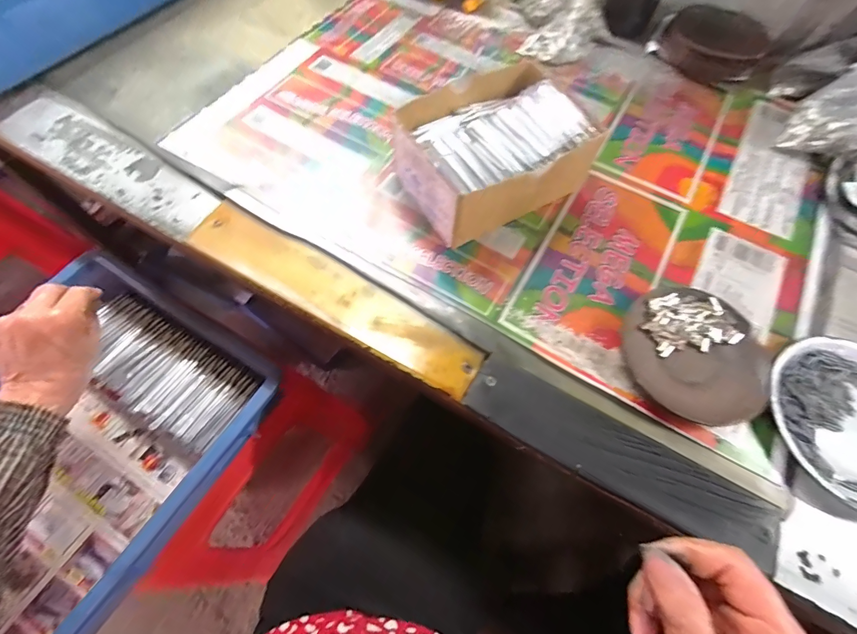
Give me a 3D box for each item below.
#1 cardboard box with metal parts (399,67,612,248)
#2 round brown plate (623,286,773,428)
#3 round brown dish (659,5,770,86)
[{"bbox_3d":[0.060,-0.158,0.369,0.161,0.068,0.126,-28,69,-14],"label":"cardboard box with metal parts"},{"bbox_3d":[0.217,0.029,0.315,0.101,0.018,0.113,0,65,-2],"label":"round brown plate"},{"bbox_3d":[0.360,-0.347,0.487,0.113,0.033,0.098,38,69,14],"label":"round brown dish"}]

